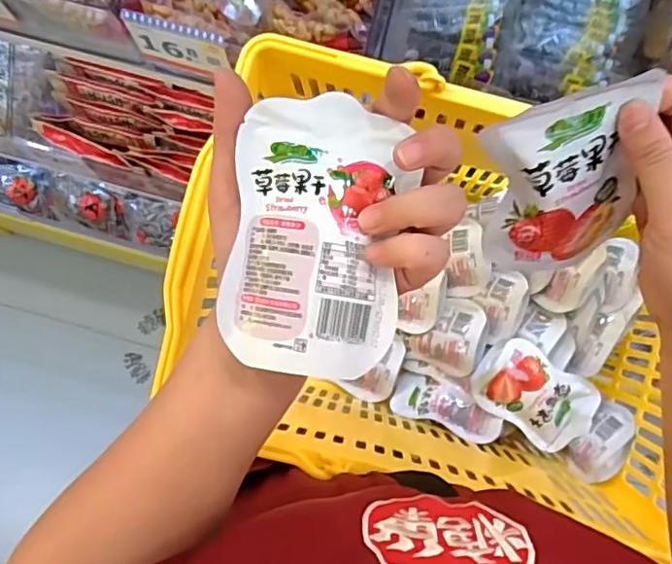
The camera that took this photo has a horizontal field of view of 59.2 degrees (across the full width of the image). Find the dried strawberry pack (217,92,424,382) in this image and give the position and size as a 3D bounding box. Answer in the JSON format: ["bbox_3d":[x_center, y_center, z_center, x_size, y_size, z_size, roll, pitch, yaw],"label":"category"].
[{"bbox_3d":[-0.007,-0.022,0.274,0.078,0.024,0.123,9,80,2],"label":"dried strawberry pack"}]

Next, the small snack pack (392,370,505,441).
[{"bbox_3d":[0.113,0.130,0.620,0.118,0.024,0.050,18,80,32],"label":"small snack pack"}]

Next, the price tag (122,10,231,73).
[{"bbox_3d":[-0.134,-0.208,0.519,0.089,0.047,0.011,17,67,8],"label":"price tag"}]

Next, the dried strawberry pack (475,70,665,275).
[{"bbox_3d":[0.120,-0.048,0.306,0.079,0.104,0.017,-16,46,1],"label":"dried strawberry pack"}]

